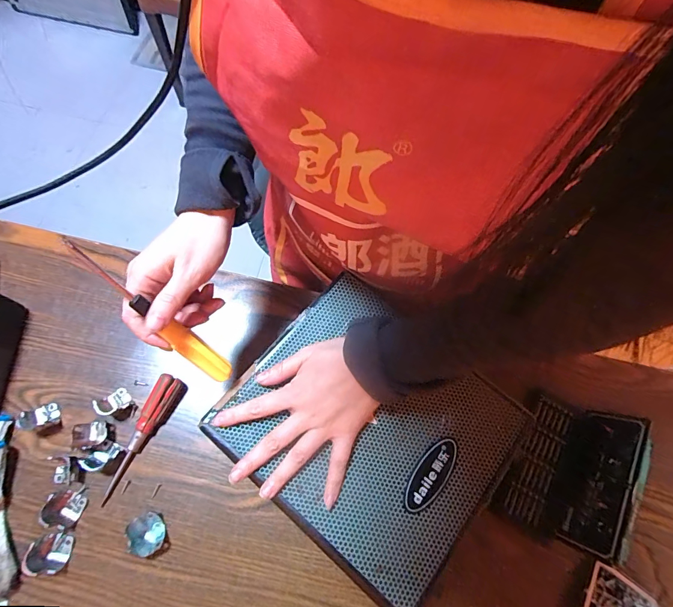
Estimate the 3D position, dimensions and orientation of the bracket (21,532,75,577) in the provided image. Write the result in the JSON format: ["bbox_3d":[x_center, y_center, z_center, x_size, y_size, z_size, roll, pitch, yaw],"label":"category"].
[{"bbox_3d":[-0.271,0.236,0.347,0.026,0.029,0.030,9,70,2],"label":"bracket"}]

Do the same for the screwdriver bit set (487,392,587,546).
[{"bbox_3d":[0.223,0.174,0.407,0.063,0.013,0.145,27,72,9],"label":"screwdriver bit set"}]

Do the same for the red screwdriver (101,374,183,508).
[{"bbox_3d":[-0.207,0.141,0.389,0.025,0.020,0.133,22,71,7],"label":"red screwdriver"}]

